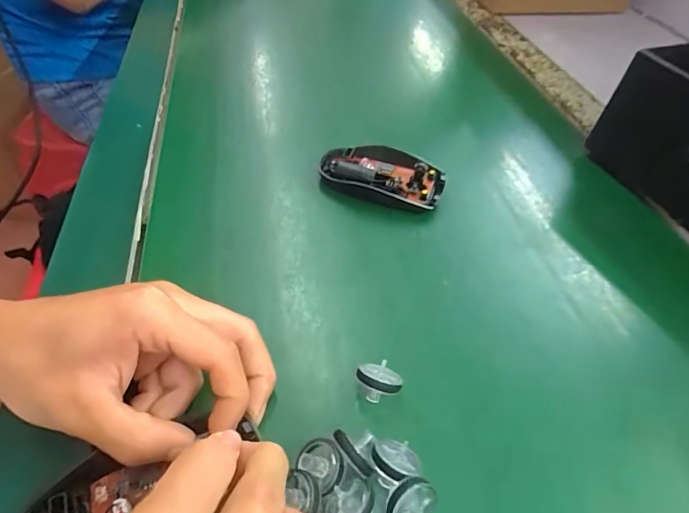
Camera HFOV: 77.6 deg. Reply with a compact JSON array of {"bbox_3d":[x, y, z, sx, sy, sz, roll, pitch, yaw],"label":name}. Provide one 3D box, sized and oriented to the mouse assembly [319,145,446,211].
[{"bbox_3d":[0.030,-0.067,0.351,0.100,0.019,0.061,16,49,11],"label":"mouse assembly"}]

